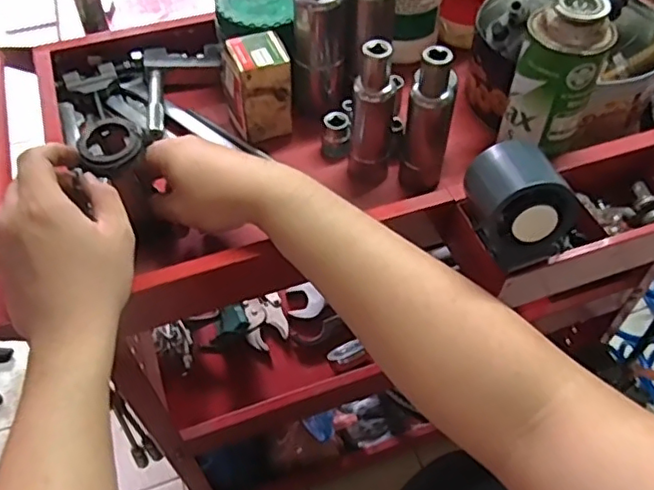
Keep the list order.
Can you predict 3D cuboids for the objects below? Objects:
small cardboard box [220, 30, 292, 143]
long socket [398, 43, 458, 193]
[{"bbox_3d":[-0.070,-0.155,0.599,0.058,0.090,0.054,-18,54,-13],"label":"small cardboard box"},{"bbox_3d":[0.092,-0.113,0.538,0.041,0.136,0.046,13,54,11],"label":"long socket"}]

